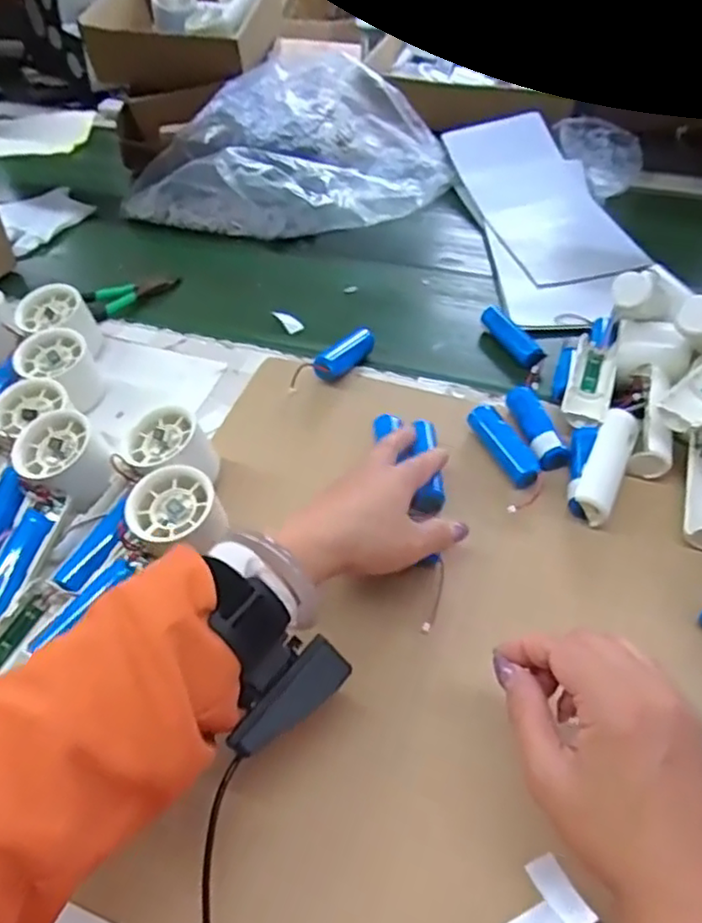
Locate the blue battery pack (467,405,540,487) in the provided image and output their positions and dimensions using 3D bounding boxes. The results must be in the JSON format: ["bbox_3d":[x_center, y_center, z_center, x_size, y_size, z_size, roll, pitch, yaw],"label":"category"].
[{"bbox_3d":[0.115,-0.012,0.511,0.020,0.023,0.074,-19,50,-15],"label":"blue battery pack"}]

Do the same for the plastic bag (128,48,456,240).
[{"bbox_3d":[-0.065,-0.361,0.796,0.355,0.104,0.238,-33,55,-25],"label":"plastic bag"}]

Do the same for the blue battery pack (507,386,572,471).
[{"bbox_3d":[0.143,-0.027,0.520,0.026,0.020,0.077,-10,48,-7],"label":"blue battery pack"}]

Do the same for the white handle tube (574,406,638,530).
[{"bbox_3d":[0.186,0.002,0.488,0.026,0.023,0.095,20,51,19],"label":"white handle tube"}]

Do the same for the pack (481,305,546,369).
[{"bbox_3d":[0.146,-0.113,0.611,0.024,0.020,0.075,-22,51,-17],"label":"pack"}]

